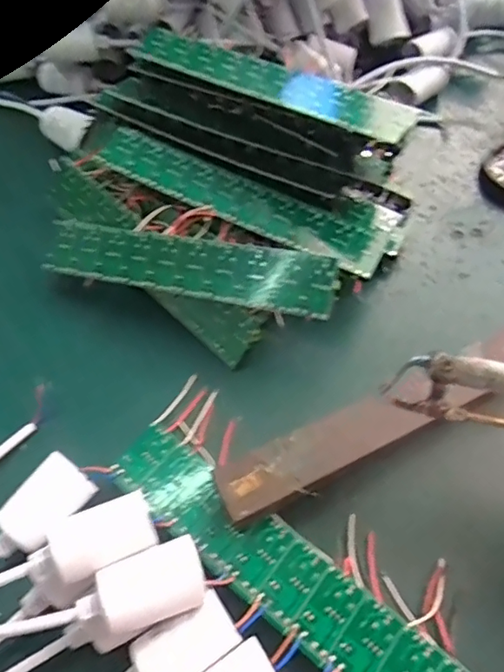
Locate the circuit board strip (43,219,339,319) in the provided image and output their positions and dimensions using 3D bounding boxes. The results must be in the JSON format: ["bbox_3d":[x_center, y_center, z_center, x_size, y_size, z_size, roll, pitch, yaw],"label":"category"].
[{"bbox_3d":[-0.044,-0.045,0.333,0.194,0.004,0.036,12,89,21],"label":"circuit board strip"}]

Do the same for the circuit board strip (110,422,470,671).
[{"bbox_3d":[0.012,0.116,0.264,0.200,0.016,0.039,34,64,19],"label":"circuit board strip"}]

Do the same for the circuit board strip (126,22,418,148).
[{"bbox_3d":[0.009,-0.168,0.346,0.199,0.009,0.040,27,62,17],"label":"circuit board strip"}]

